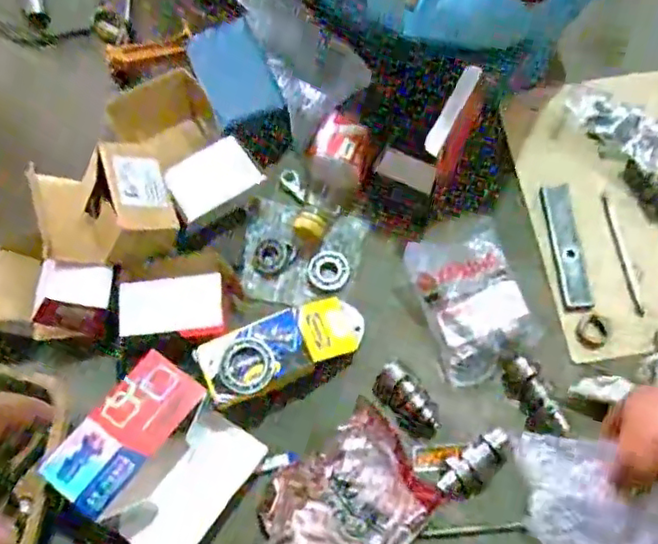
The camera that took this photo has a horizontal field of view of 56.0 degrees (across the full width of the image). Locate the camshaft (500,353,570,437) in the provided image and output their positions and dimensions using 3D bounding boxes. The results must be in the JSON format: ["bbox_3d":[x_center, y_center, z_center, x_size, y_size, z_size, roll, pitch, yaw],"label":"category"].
[{"bbox_3d":[0.176,0.108,0.538,0.029,0.023,0.077,-23,69,-8],"label":"camshaft"}]

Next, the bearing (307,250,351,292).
[{"bbox_3d":[-0.001,-0.001,0.597,0.039,0.011,0.043,-22,69,-8],"label":"bearing"}]

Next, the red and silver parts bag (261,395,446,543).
[{"bbox_3d":[0.017,0.193,0.518,0.129,0.024,0.108,-39,72,-13],"label":"red and silver parts bag"}]

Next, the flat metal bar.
[{"bbox_3d":[0.228,-0.025,0.592,0.029,0.011,0.123,-5,68,-1],"label":"flat metal bar"}]

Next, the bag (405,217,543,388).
[{"bbox_3d":[0.132,0.018,0.560,0.095,0.036,0.137,-21,69,-7],"label":"bag"}]

